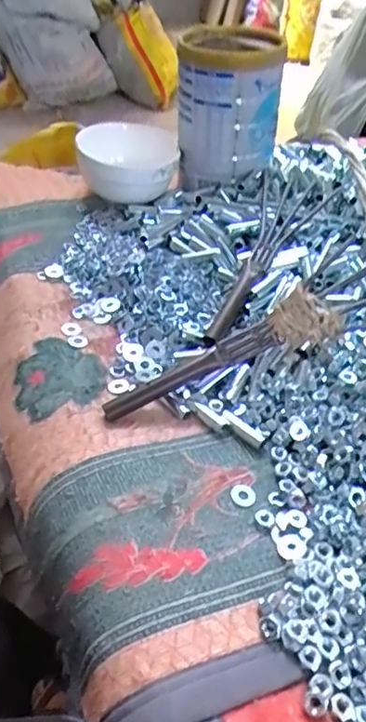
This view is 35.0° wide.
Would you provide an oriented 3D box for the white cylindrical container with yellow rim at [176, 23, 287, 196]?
[{"bbox_3d":[0.056,-0.324,0.736,0.124,0.148,0.139,6,43,1],"label":"white cylindrical container with yellow rim"}]

